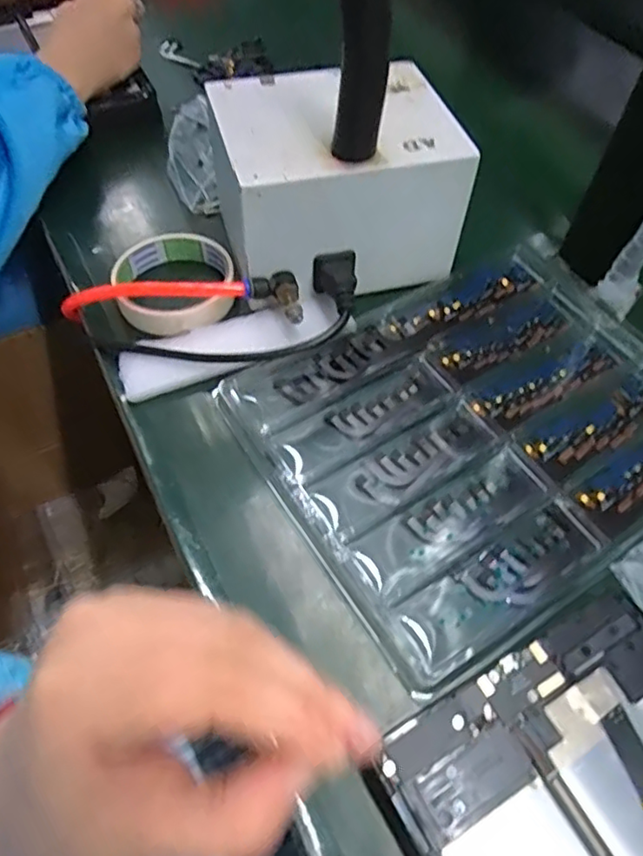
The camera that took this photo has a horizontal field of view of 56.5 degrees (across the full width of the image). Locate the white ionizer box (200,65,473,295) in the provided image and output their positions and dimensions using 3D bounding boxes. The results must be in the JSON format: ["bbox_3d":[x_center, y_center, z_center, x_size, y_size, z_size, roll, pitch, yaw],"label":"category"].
[{"bbox_3d":[0.006,-0.179,0.428,0.157,0.105,0.121,-12,57,-12],"label":"white ionizer box"}]

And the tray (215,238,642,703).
[{"bbox_3d":[0.107,-0.006,0.382,0.281,0.019,0.214,-27,62,-21],"label":"tray"}]

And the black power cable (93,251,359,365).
[{"bbox_3d":[-0.053,-0.068,0.393,0.181,0.040,0.059,-13,58,-13],"label":"black power cable"}]

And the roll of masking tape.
[{"bbox_3d":[-0.106,-0.103,0.433,0.085,0.027,0.093,2,56,-3],"label":"roll of masking tape"}]

